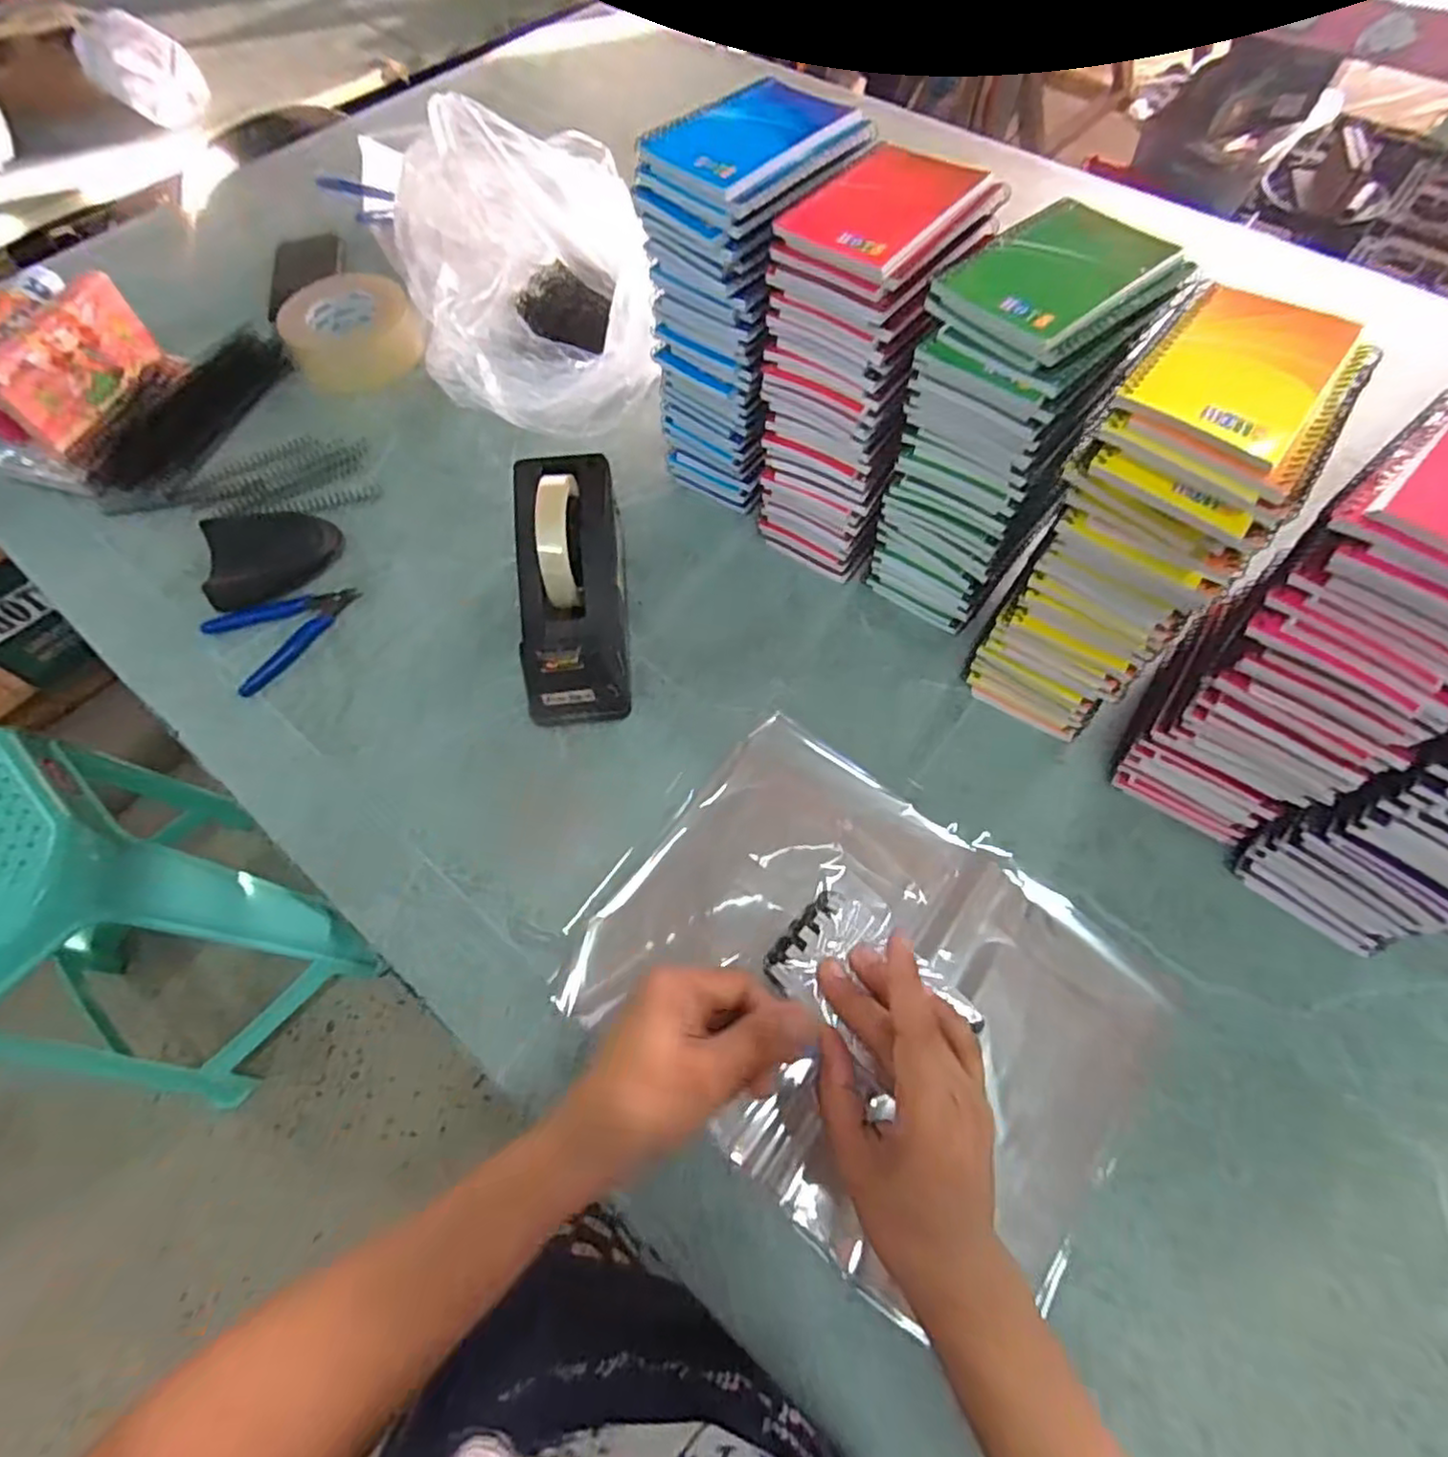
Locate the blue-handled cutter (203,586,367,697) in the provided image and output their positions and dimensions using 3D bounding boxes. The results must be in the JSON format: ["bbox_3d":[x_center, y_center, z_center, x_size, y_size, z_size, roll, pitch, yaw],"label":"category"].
[{"bbox_3d":[-0.378,-0.089,0.598,0.120,0.009,0.090,-33,65,-13],"label":"blue-handled cutter"}]

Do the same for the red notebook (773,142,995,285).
[{"bbox_3d":[0.103,-0.334,0.436,0.087,0.014,0.124,36,69,17],"label":"red notebook"}]

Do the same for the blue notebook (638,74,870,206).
[{"bbox_3d":[0.019,-0.399,0.458,0.128,0.011,0.099,-41,70,-17],"label":"blue notebook"}]

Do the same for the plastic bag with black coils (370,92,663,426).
[{"bbox_3d":[-0.194,-0.436,0.678,0.227,0.190,0.280,-21,63,-7],"label":"plastic bag with black coils"}]

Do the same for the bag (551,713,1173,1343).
[{"bbox_3d":[0.086,0.166,0.449,0.340,0.025,0.257,34,71,17],"label":"bag"}]

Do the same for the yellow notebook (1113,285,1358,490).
[{"bbox_3d":[0.265,-0.188,0.355,0.080,0.010,0.130,35,69,17],"label":"yellow notebook"}]

